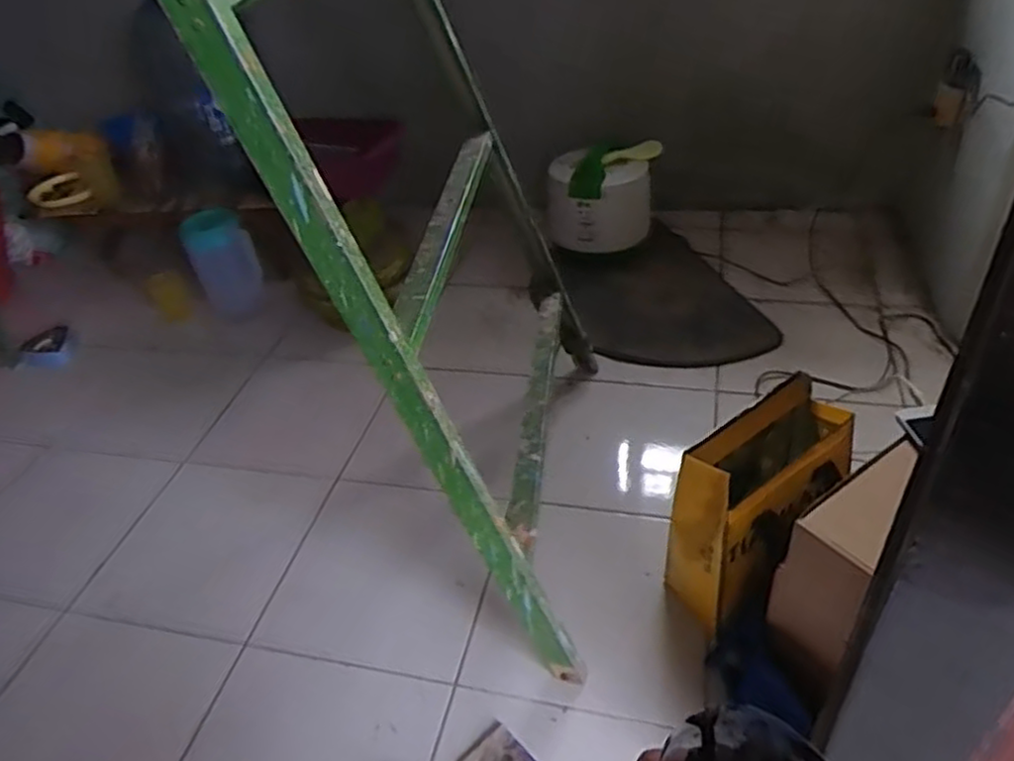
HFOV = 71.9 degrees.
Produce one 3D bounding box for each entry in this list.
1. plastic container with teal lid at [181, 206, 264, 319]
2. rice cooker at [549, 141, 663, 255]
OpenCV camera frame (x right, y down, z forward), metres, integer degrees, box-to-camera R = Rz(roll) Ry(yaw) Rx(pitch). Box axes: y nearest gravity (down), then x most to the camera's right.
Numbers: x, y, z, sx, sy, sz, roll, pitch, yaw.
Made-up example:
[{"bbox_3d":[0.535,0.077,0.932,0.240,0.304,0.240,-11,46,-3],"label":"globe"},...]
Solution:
[{"bbox_3d":[-0.598,-0.253,1.487,0.107,0.225,0.095,-31,45,-27],"label":"plastic container with teal lid"},{"bbox_3d":[0.211,-0.393,1.524,0.249,0.182,0.178,-2,39,6],"label":"rice cooker"}]

